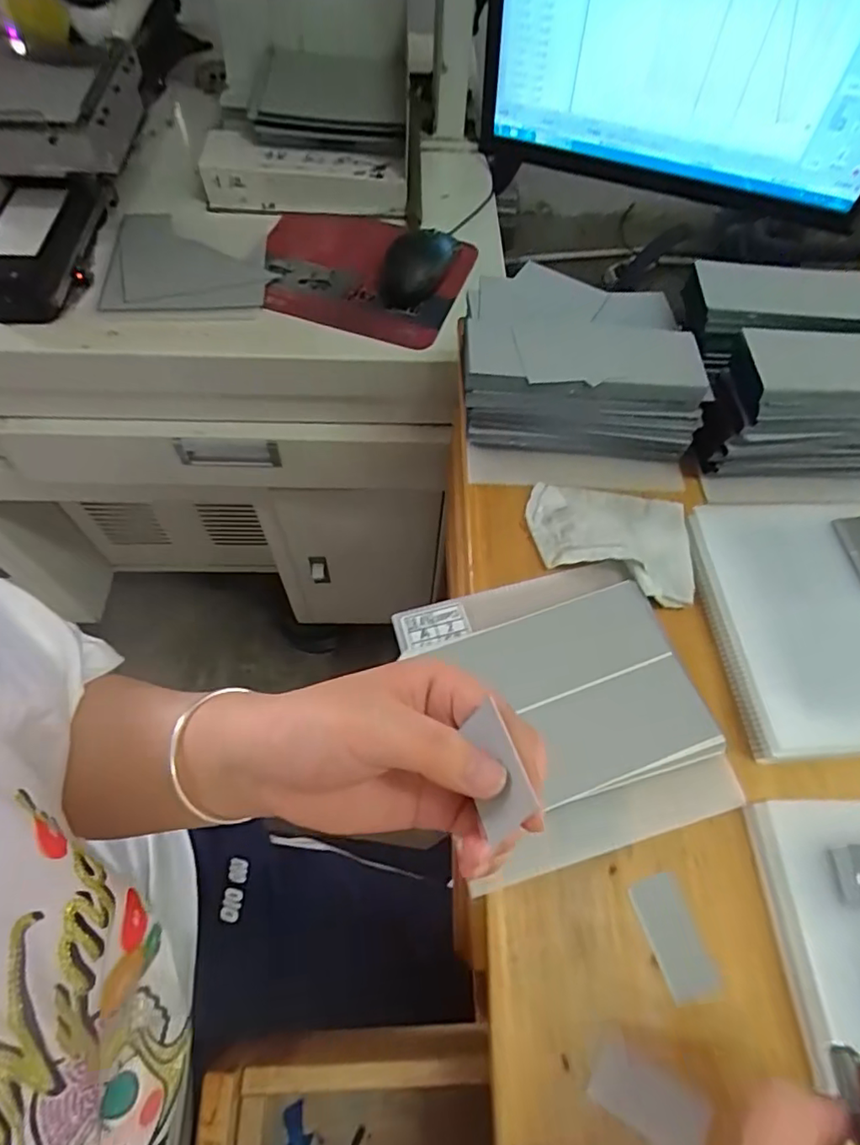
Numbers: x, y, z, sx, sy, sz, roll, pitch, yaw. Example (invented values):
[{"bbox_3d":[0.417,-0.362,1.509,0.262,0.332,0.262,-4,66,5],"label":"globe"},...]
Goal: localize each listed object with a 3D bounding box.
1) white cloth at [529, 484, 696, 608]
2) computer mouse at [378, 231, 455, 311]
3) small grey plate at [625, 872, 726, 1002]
[{"bbox_3d":[0.121,-0.027,0.384,0.113,0.024,0.074,19,62,7],"label":"white cloth"},{"bbox_3d":[-0.012,-0.310,0.586,0.057,0.034,0.093,22,63,9],"label":"computer mouse"},{"bbox_3d":[0.120,0.177,0.282,0.026,0.004,0.050,-15,63,-11],"label":"small grey plate"}]

